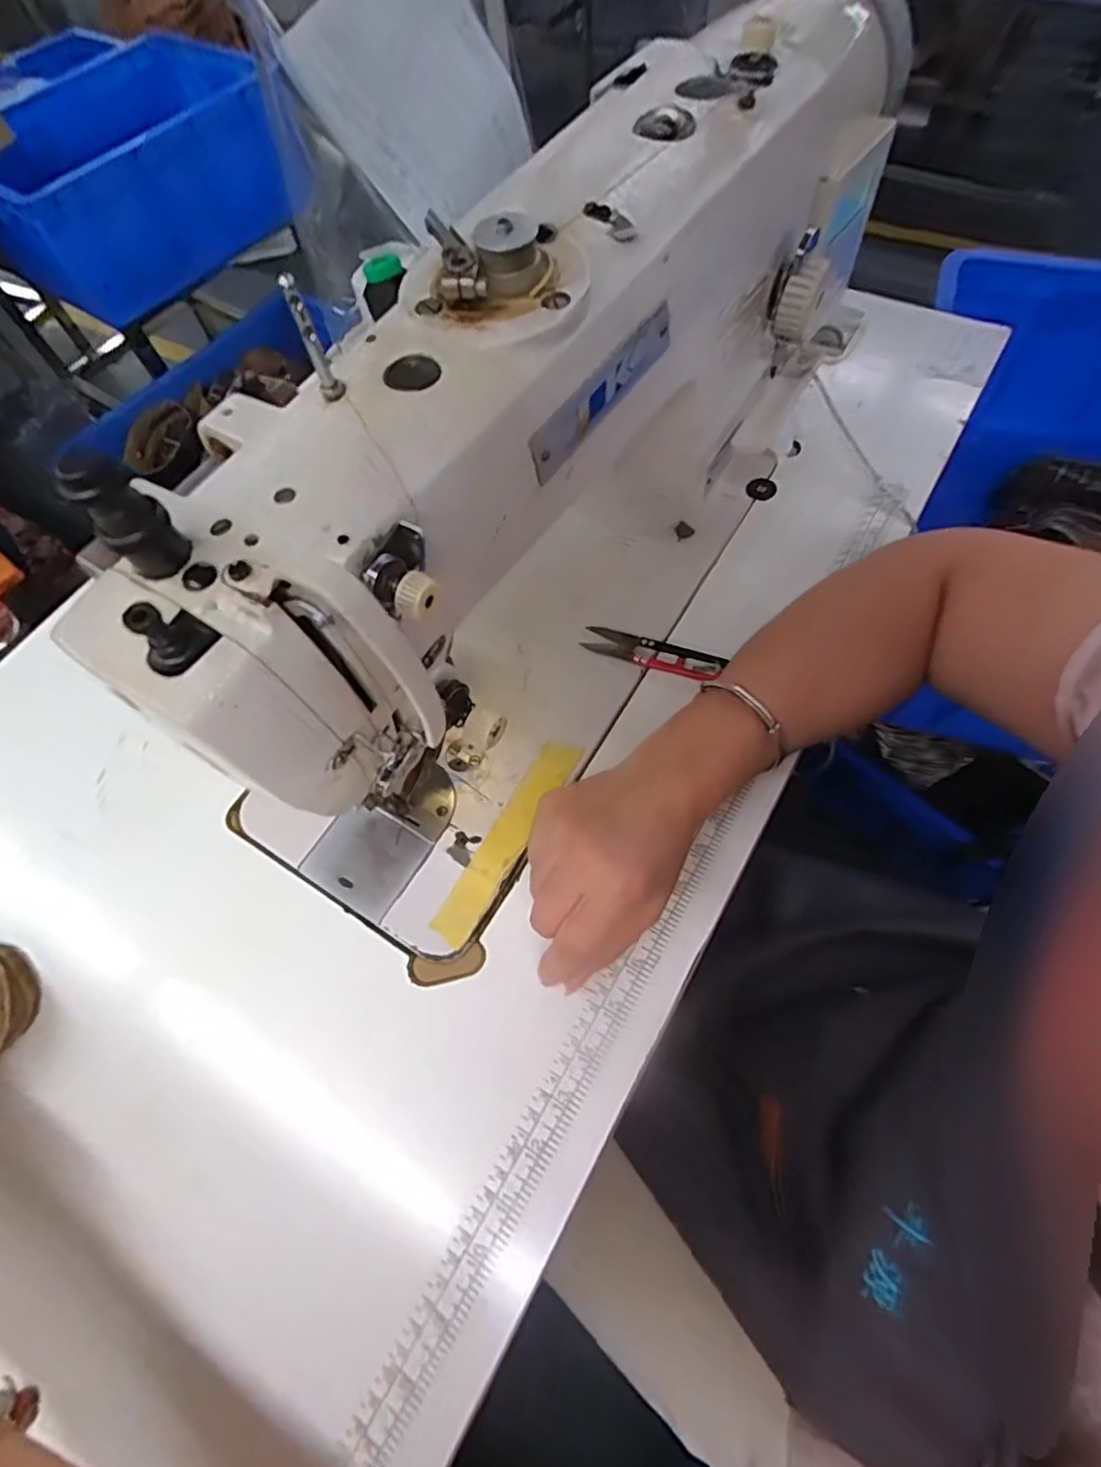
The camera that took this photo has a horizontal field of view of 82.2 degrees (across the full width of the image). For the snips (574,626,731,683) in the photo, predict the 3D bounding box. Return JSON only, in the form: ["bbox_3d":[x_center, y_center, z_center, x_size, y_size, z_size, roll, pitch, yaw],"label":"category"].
[{"bbox_3d":[0.069,-0.055,0.436,0.093,0.013,0.022,17,66,12],"label":"snips"}]

